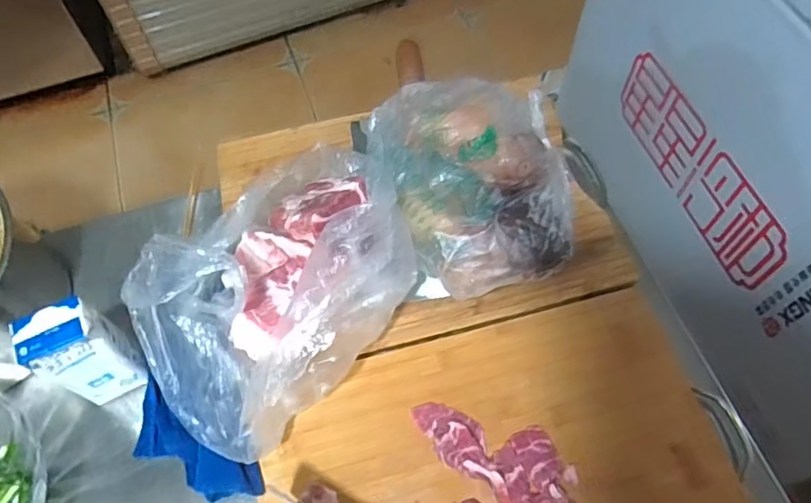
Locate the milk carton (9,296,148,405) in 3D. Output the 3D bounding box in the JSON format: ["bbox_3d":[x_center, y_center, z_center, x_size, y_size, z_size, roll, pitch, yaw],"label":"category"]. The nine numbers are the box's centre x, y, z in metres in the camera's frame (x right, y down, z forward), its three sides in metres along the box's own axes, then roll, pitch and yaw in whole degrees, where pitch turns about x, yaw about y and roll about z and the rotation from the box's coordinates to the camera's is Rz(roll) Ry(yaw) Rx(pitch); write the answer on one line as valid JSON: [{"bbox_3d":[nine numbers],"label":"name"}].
[{"bbox_3d":[-0.278,0.091,0.516,0.067,0.128,0.043,-28,63,-14],"label":"milk carton"}]

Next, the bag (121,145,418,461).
[{"bbox_3d":[-0.105,0.023,0.523,0.186,0.098,0.285,29,65,17],"label":"bag"}]

